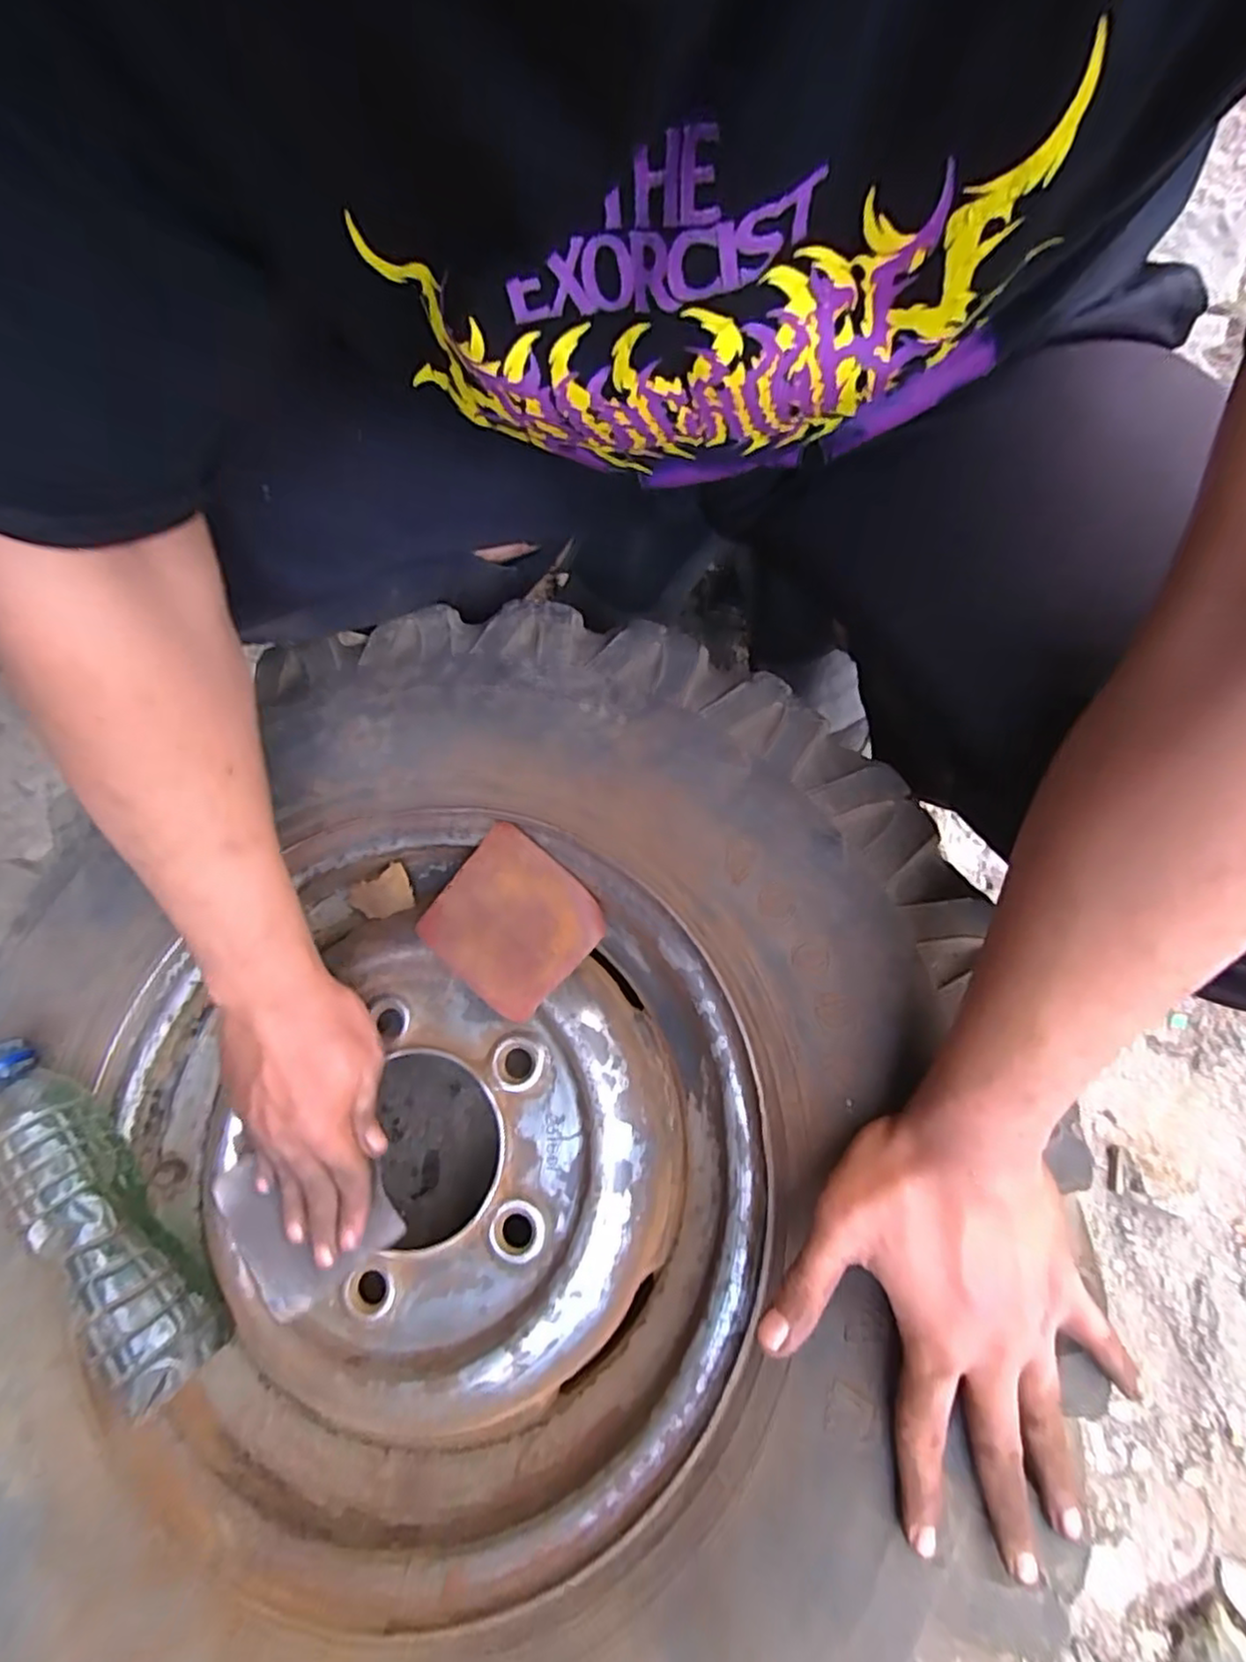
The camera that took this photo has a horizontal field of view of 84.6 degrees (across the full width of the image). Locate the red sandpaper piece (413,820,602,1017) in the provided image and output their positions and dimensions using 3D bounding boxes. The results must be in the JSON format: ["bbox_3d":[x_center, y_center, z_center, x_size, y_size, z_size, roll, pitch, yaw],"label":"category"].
[{"bbox_3d":[-0.076,0.060,0.464,0.106,0.013,0.097,38,83,16],"label":"red sandpaper piece"}]

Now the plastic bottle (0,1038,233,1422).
[{"bbox_3d":[-0.320,0.227,0.410,0.051,0.065,0.227,-38,71,-5],"label":"plastic bottle"}]

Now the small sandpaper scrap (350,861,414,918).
[{"bbox_3d":[-0.181,0.048,0.515,0.054,0.008,0.034,-29,92,17],"label":"small sandpaper scrap"}]

